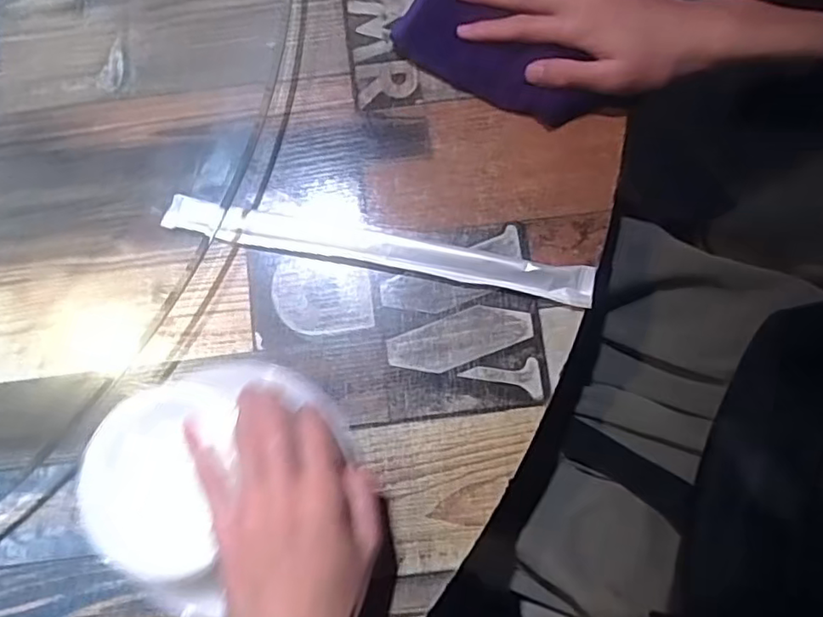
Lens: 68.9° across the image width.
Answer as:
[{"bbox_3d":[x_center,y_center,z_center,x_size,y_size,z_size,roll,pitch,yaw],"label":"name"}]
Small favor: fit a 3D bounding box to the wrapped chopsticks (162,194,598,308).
[{"bbox_3d":[-0.023,-0.044,0.438,0.310,0.008,0.027,11,80,3],"label":"wrapped chopsticks"}]

